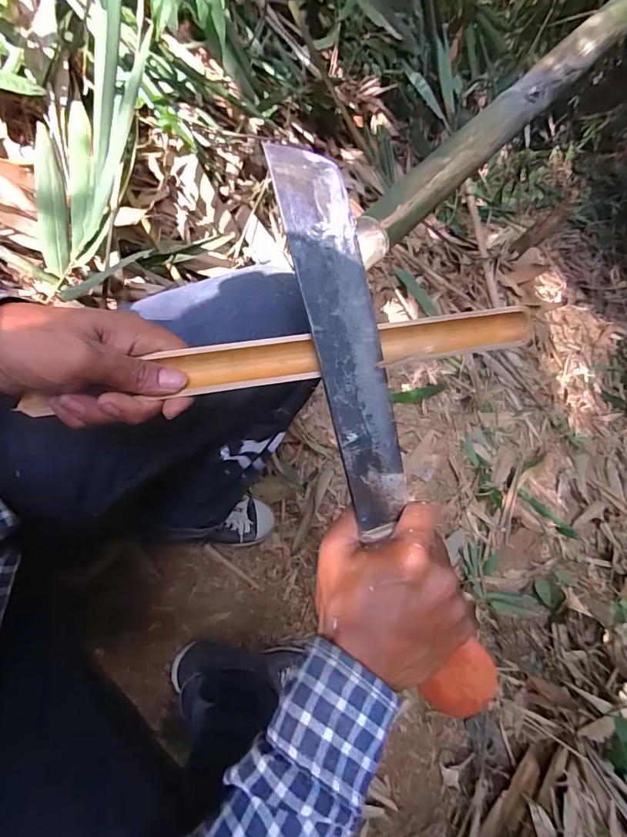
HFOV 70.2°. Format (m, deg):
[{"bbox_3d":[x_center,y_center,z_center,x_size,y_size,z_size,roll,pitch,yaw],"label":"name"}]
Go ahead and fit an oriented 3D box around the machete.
[{"bbox_3d":[0.046,0.020,0.293,0.058,0.019,0.384,-18,96,-5],"label":"machete"}]

